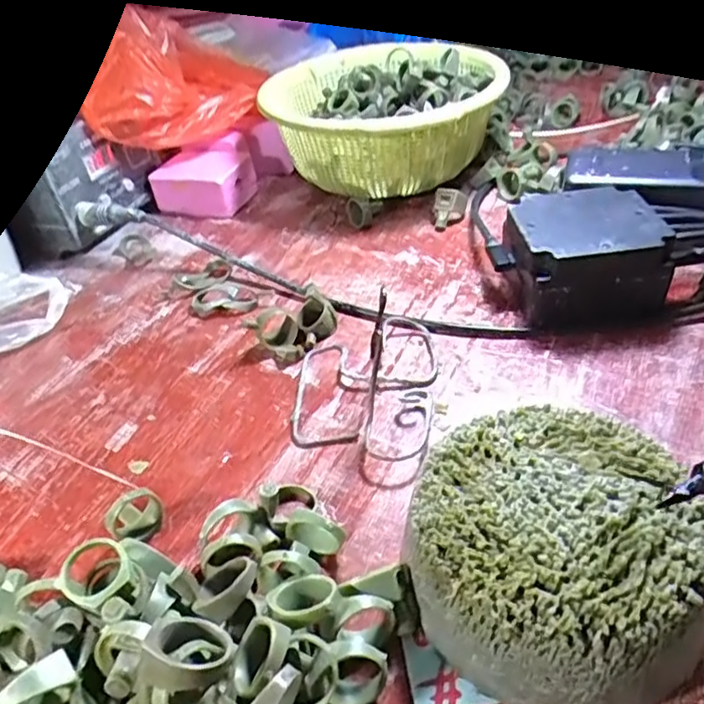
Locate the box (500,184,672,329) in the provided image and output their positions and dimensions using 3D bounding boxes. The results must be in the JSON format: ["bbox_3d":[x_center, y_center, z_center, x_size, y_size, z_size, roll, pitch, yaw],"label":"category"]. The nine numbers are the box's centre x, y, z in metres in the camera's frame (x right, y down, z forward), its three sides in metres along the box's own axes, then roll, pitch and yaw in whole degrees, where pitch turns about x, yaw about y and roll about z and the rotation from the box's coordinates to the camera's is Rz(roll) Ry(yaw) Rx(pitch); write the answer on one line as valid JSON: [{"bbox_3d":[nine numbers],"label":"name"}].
[{"bbox_3d":[0.136,-0.056,0.372,0.086,0.051,0.082,-8,39,-1],"label":"box"}]

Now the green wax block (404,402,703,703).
[{"bbox_3d":[0.071,0.071,0.230,0.097,0.046,0.101,-4,39,4],"label":"green wax block"}]

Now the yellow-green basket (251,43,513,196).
[{"bbox_3d":[0.023,-0.188,0.521,0.170,0.095,0.163,-5,39,4],"label":"yellow-green basket"}]

